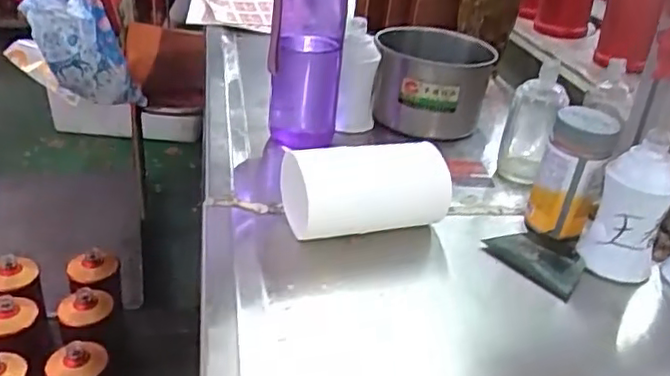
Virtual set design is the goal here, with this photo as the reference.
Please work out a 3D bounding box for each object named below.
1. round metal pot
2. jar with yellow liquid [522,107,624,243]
[{"bbox_3d":[0.110,-0.120,0.742,0.131,0.094,0.115,7,29,5],"label":"round metal pot"},{"bbox_3d":[0.201,-0.014,0.550,0.054,0.107,0.044,15,30,18],"label":"jar with yellow liquid"}]

